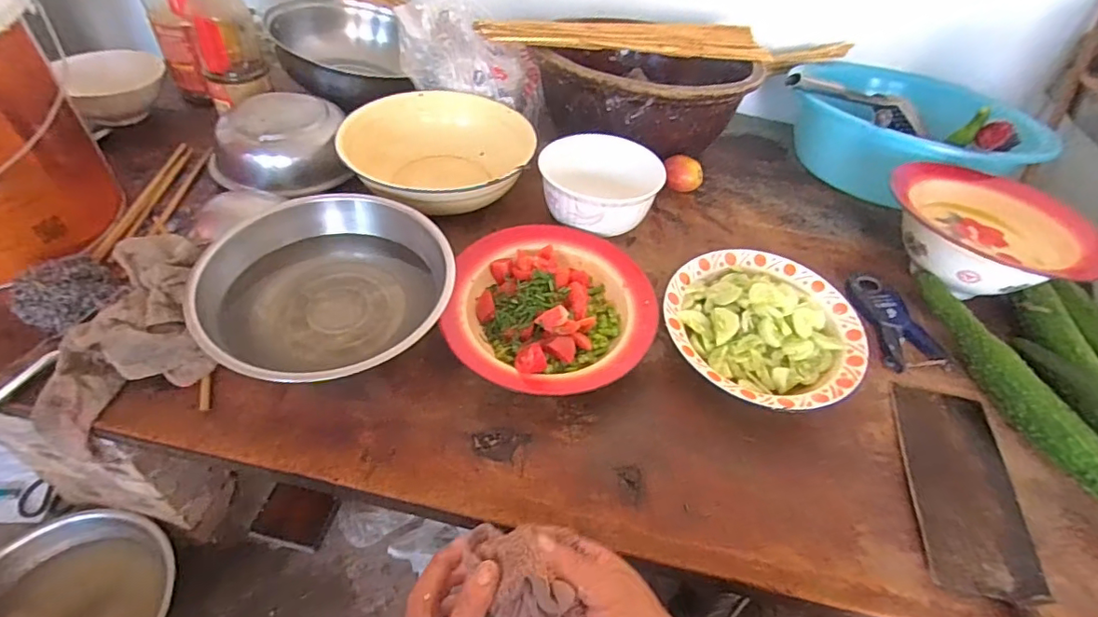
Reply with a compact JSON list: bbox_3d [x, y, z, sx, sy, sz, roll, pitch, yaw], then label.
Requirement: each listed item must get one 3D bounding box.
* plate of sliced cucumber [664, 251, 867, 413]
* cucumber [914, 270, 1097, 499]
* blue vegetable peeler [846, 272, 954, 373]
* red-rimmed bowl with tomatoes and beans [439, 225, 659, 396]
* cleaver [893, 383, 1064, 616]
[{"bbox_3d":[0.241,0.020,0.604,0.215,0.064,0.211,3,47,-4],"label":"plate of sliced cucumber"},{"bbox_3d":[0.489,0.075,0.581,0.035,0.049,0.313,-4,48,-11],"label":"cucumber"},{"bbox_3d":[0.418,0.010,0.652,0.080,0.011,0.144,-3,47,-10],"label":"blue vegetable peeler"},{"bbox_3d":[0.005,-0.005,0.607,0.220,0.053,0.234,3,47,-4],"label":"red-rimmed bowl with tomatoes and beans"},{"bbox_3d":[0.385,0.203,0.471,0.100,0.025,0.328,14,47,6],"label":"cleaver"}]

